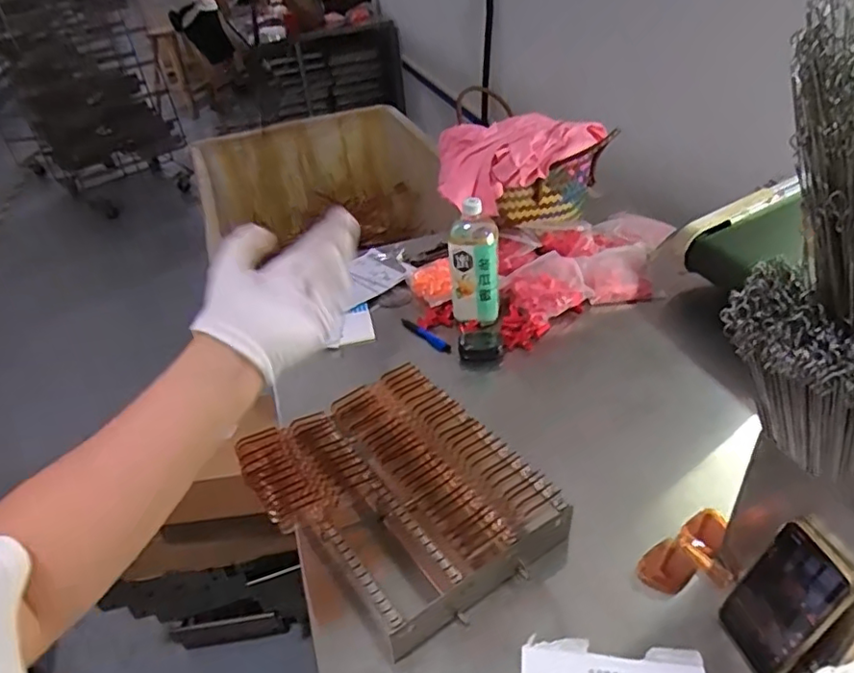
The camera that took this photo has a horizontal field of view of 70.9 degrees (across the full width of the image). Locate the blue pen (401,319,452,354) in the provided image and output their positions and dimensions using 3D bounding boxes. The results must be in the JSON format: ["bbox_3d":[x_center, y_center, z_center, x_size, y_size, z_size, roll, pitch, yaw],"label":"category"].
[{"bbox_3d":[-0.002,-0.002,1.048,0.013,0.018,0.119,-30,43,-29],"label":"blue pen"}]

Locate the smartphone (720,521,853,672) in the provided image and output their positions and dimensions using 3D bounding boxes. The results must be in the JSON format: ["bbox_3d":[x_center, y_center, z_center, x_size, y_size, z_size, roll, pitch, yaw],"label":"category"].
[{"bbox_3d":[0.326,0.246,0.553,0.015,0.142,0.073,3,32,-22],"label":"smartphone"}]

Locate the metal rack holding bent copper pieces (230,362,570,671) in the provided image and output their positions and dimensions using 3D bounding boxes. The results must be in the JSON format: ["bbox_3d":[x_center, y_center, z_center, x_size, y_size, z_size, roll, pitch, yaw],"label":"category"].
[{"bbox_3d":[-0.029,0.192,0.717,0.237,0.109,0.305,-31,44,-29],"label":"metal rack holding bent copper pieces"}]

